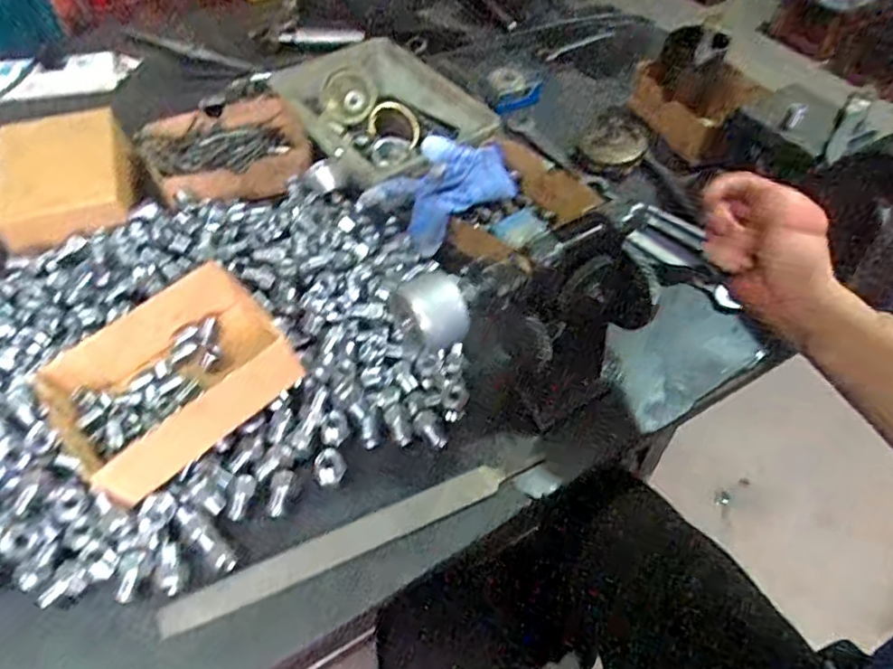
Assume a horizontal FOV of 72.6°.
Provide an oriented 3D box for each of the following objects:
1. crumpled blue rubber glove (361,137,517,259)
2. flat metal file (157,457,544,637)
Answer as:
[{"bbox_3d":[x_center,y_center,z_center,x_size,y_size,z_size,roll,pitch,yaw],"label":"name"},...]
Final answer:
[{"bbox_3d":[0.002,-0.164,0.631,0.097,0.071,0.158,34,57,23],"label":"crumpled blue rubber glove"},{"bbox_3d":[-0.061,0.147,0.446,0.280,0.006,0.023,-20,77,-16],"label":"flat metal file"}]

